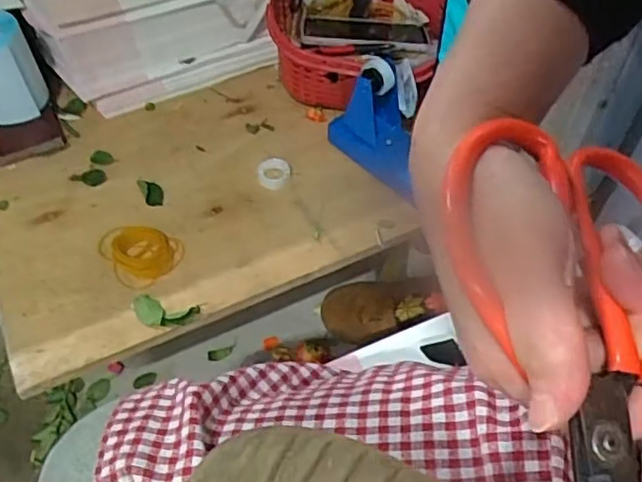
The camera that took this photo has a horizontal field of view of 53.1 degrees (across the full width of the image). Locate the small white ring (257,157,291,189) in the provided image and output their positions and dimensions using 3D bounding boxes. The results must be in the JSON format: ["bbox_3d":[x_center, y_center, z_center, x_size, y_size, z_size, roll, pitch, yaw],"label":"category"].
[{"bbox_3d":[-0.056,-0.080,0.759,0.039,0.007,0.044,6,65,-2],"label":"small white ring"}]

